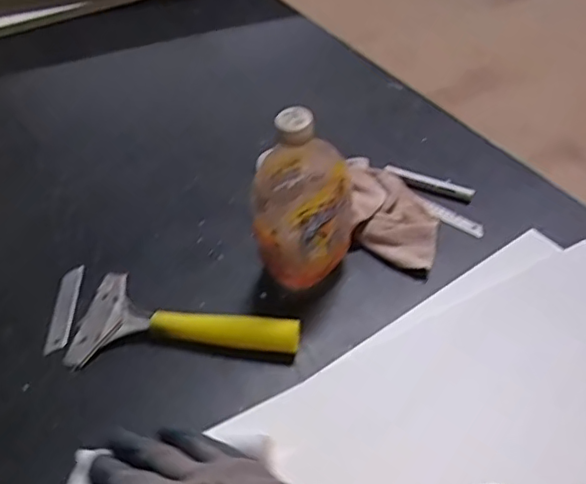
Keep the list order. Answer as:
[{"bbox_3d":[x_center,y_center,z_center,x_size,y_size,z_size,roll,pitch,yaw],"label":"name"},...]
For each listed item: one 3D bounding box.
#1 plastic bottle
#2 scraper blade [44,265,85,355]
[{"bbox_3d":[0.014,-0.042,0.545,0.090,0.179,0.088,9,48,6],"label":"plastic bottle"},{"bbox_3d":[-0.229,0.065,0.587,0.024,0.005,0.102,-2,48,-4],"label":"scraper blade"}]

